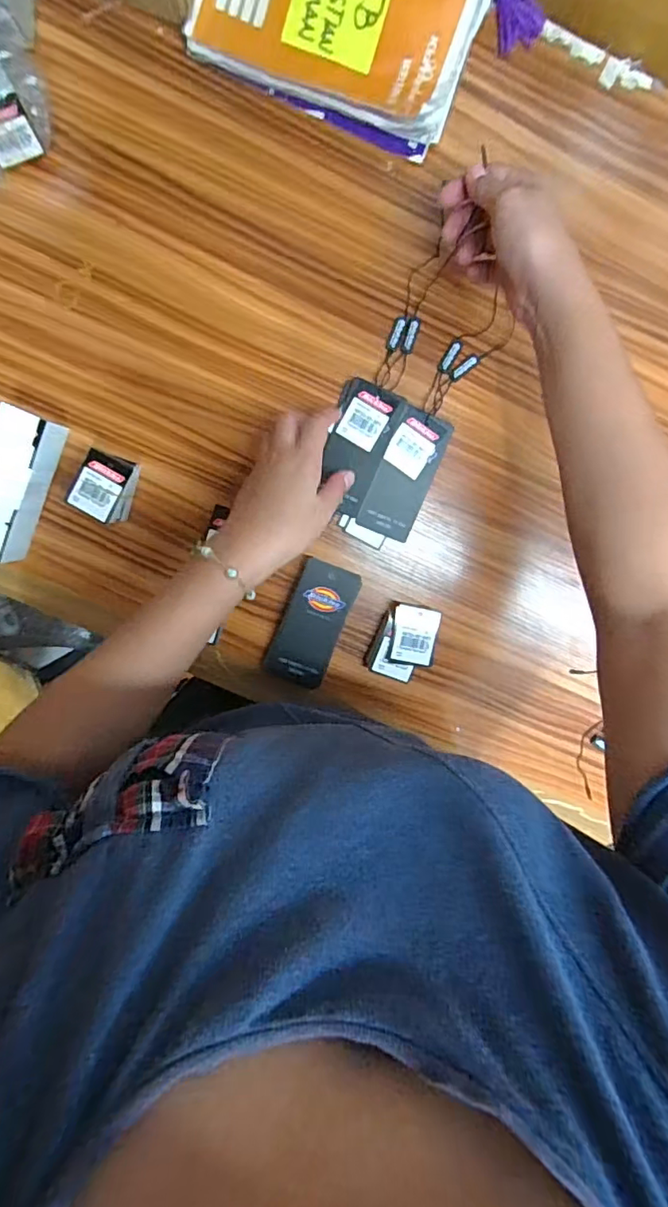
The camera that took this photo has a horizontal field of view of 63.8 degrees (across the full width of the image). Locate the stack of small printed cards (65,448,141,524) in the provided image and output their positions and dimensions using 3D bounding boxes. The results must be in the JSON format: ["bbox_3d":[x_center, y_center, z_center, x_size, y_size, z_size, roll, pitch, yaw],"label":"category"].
[{"bbox_3d":[-0.190,-0.098,0.452,0.042,0.036,0.053,23,97,-5],"label":"stack of small printed cards"}]

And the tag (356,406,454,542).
[{"bbox_3d":[0.062,-0.111,0.469,0.050,0.005,0.107,22,103,-4],"label":"tag"}]

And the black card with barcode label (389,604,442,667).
[{"bbox_3d":[0.071,0.028,0.468,0.040,0.005,0.051,7,92,-5],"label":"black card with barcode label"}]

